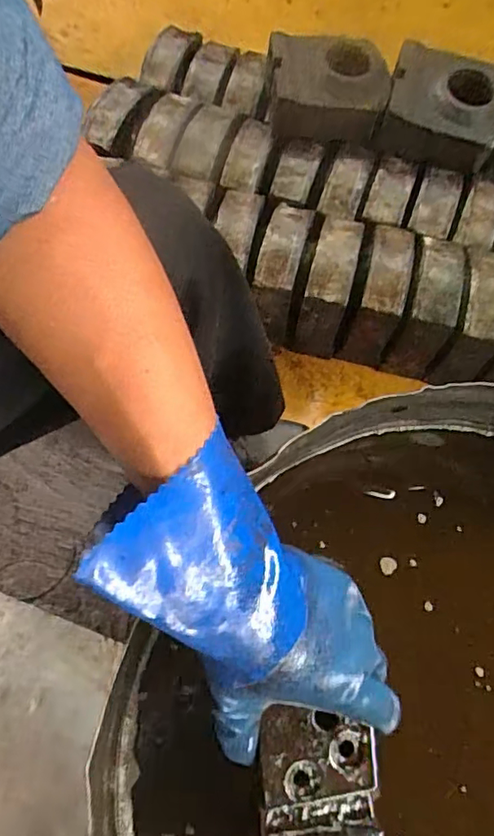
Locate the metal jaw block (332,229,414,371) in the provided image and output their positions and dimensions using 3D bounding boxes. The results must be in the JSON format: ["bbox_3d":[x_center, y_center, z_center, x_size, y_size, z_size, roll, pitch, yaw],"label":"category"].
[{"bbox_3d":[0.200,-0.188,0.845,0.068,0.138,0.161,17,67,4],"label":"metal jaw block"}]

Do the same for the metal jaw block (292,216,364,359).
[{"bbox_3d":[0.125,-0.205,0.862,0.065,0.163,0.151,13,67,3],"label":"metal jaw block"}]

